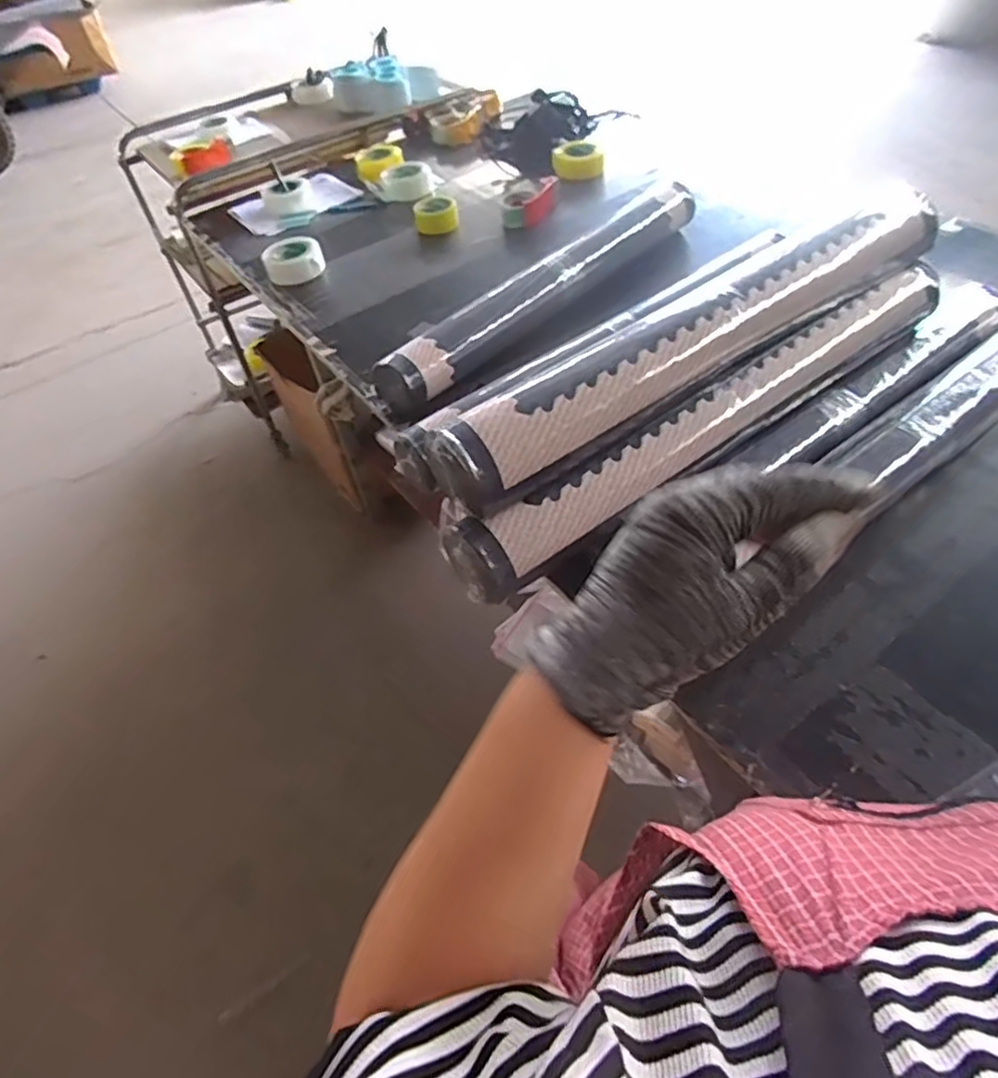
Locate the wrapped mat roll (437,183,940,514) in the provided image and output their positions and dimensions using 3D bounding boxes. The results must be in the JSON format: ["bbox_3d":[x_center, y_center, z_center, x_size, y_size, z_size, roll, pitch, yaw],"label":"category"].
[{"bbox_3d":[0.263,-0.252,0.805,0.797,0.091,0.083,-31,54,-19],"label":"wrapped mat roll"}]

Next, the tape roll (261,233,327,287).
[{"bbox_3d":[-0.467,-0.637,1.498,0.132,0.056,0.144,-3,50,4],"label":"tape roll"}]

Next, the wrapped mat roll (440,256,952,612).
[{"bbox_3d":[0.289,-0.162,0.829,0.809,0.072,0.076,-31,54,-19],"label":"wrapped mat roll"}]

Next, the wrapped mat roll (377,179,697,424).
[{"bbox_3d":[0.101,-0.493,1.249,0.109,0.095,0.815,33,61,29],"label":"wrapped mat roll"}]

